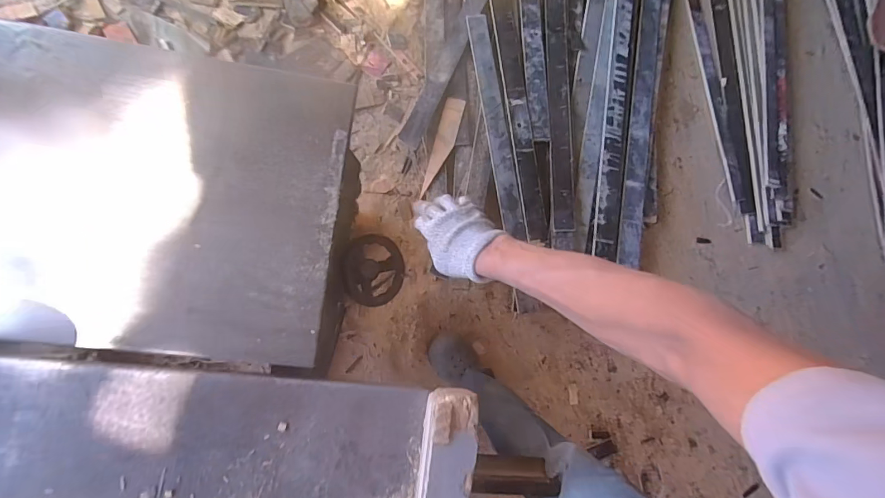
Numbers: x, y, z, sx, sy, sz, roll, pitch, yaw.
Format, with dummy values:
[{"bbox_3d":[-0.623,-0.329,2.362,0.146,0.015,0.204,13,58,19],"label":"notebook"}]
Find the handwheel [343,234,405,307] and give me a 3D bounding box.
[{"bbox_3d":[-0.118,0.037,0.709,0.107,0.030,0.117,-4,93,-32],"label":"handwheel"}]

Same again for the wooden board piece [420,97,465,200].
[{"bbox_3d":[0.002,-0.320,1.322,0.059,0.017,0.315,16,92,-3],"label":"wooden board piece"}]

